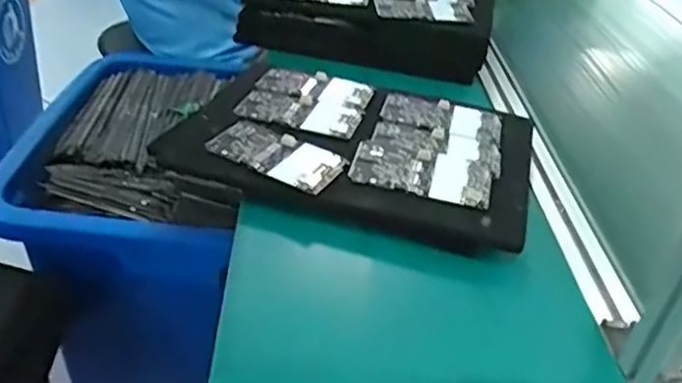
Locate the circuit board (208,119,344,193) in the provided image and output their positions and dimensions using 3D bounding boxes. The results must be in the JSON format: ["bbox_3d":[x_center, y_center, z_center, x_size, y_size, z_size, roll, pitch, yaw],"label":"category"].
[{"bbox_3d":[-0.060,-0.036,0.608,0.126,0.008,0.069,22,39,17],"label":"circuit board"}]

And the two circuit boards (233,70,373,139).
[{"bbox_3d":[-0.035,-0.104,0.700,0.126,0.010,0.137,11,36,7],"label":"two circuit boards"}]

